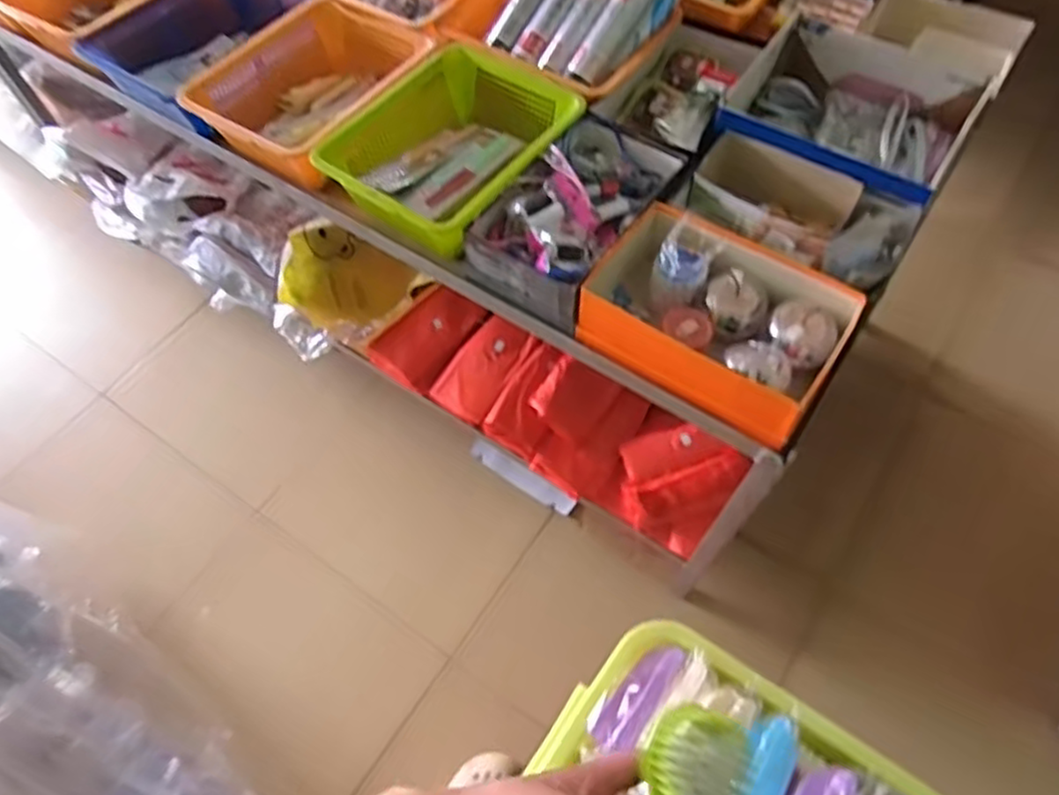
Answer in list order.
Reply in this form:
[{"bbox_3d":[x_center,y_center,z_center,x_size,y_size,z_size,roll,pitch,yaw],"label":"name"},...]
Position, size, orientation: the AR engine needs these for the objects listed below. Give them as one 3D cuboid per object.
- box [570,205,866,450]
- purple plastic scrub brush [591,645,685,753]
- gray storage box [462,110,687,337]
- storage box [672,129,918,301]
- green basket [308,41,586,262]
[{"bbox_3d":[0.248,-0.118,0.955,0.347,0.115,0.217,33,66,19],"label":"box"},{"bbox_3d":[0.121,0.325,0.753,0.046,0.028,0.133,34,66,19],"label":"purple plastic scrub brush"},{"bbox_3d":[0.071,-0.285,1.056,0.199,0.123,0.333,31,65,18],"label":"gray storage box"},{"bbox_3d":[0.391,-0.265,1.038,0.318,0.118,0.232,32,66,19],"label":"storage box"},{"bbox_3d":[-0.104,-0.408,1.107,0.269,0.109,0.388,30,65,18],"label":"green basket"}]

